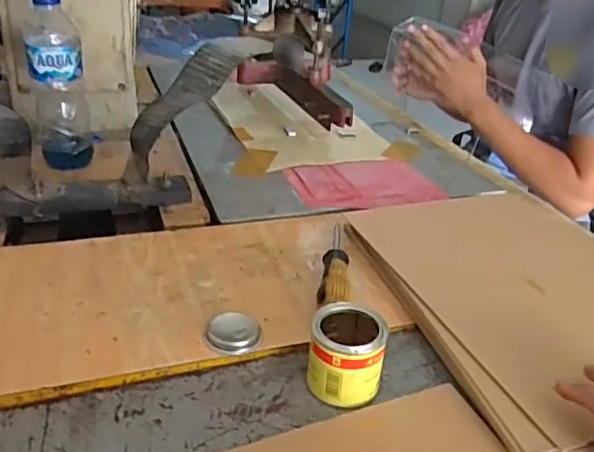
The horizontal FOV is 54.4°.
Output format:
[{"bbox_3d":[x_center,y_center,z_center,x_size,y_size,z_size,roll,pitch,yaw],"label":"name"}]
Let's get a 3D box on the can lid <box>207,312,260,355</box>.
[{"bbox_3d":[-0.053,0.090,0.484,0.043,0.014,0.043,4,29,-2],"label":"can lid"}]

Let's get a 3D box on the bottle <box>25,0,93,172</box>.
[{"bbox_3d":[-0.300,-0.179,0.725,0.068,0.210,0.057,-6,30,-18],"label":"bottle"}]

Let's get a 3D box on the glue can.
[{"bbox_3d":[0.038,0.094,0.442,0.057,0.057,0.066,8,29,6],"label":"glue can"}]

